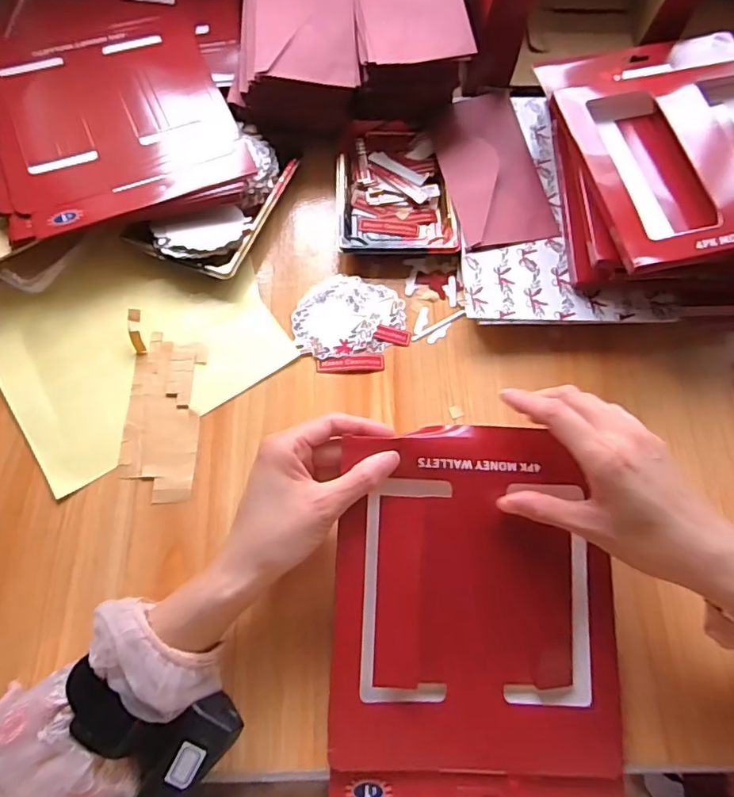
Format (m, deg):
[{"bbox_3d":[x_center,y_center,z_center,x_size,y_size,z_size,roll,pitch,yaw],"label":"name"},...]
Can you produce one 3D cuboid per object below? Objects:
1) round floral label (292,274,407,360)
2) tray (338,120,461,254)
[{"bbox_3d":[-0.017,-0.077,0.478,0.098,0.004,0.080,-9,69,-5],"label":"round floral label"},{"bbox_3d":[0.027,-0.207,0.519,0.107,0.020,0.153,-1,69,-2],"label":"tray"}]

